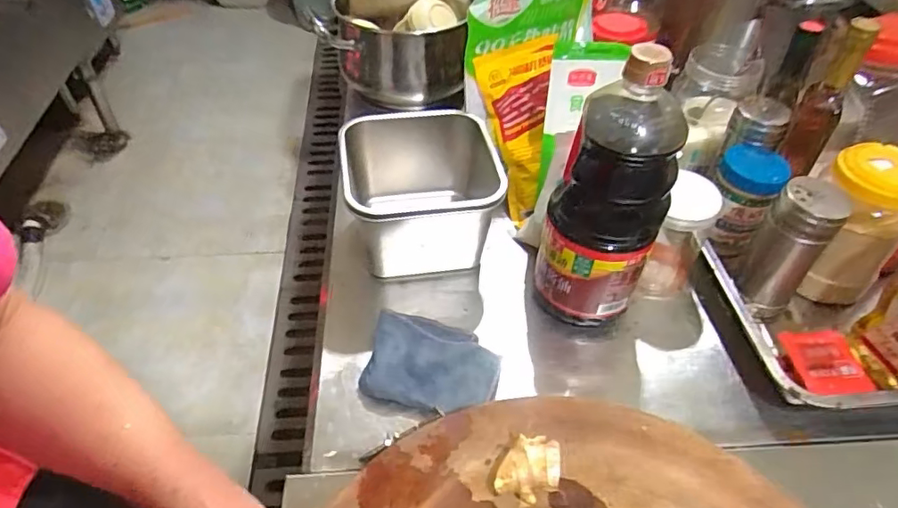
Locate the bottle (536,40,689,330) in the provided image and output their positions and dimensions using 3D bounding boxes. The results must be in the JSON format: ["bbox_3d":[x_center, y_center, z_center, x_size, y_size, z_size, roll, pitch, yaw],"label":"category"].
[{"bbox_3d":[0.158,-0.050,0.564,0.113,0.303,0.093,12,49,10],"label":"bottle"}]

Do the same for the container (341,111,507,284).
[{"bbox_3d":[-0.032,-0.070,0.704,0.187,0.139,0.176,0,48,0],"label":"container"}]

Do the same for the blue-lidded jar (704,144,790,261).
[{"bbox_3d":[0.357,-0.063,0.690,0.074,0.119,0.083,20,51,17],"label":"blue-lidded jar"}]

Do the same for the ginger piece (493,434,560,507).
[{"bbox_3d":[0.063,0.171,0.436,0.040,0.023,0.052,28,53,23],"label":"ginger piece"}]

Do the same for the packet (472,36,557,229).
[{"bbox_3d":[0.087,-0.165,0.758,0.107,0.235,0.045,-2,10,-3],"label":"packet"}]

